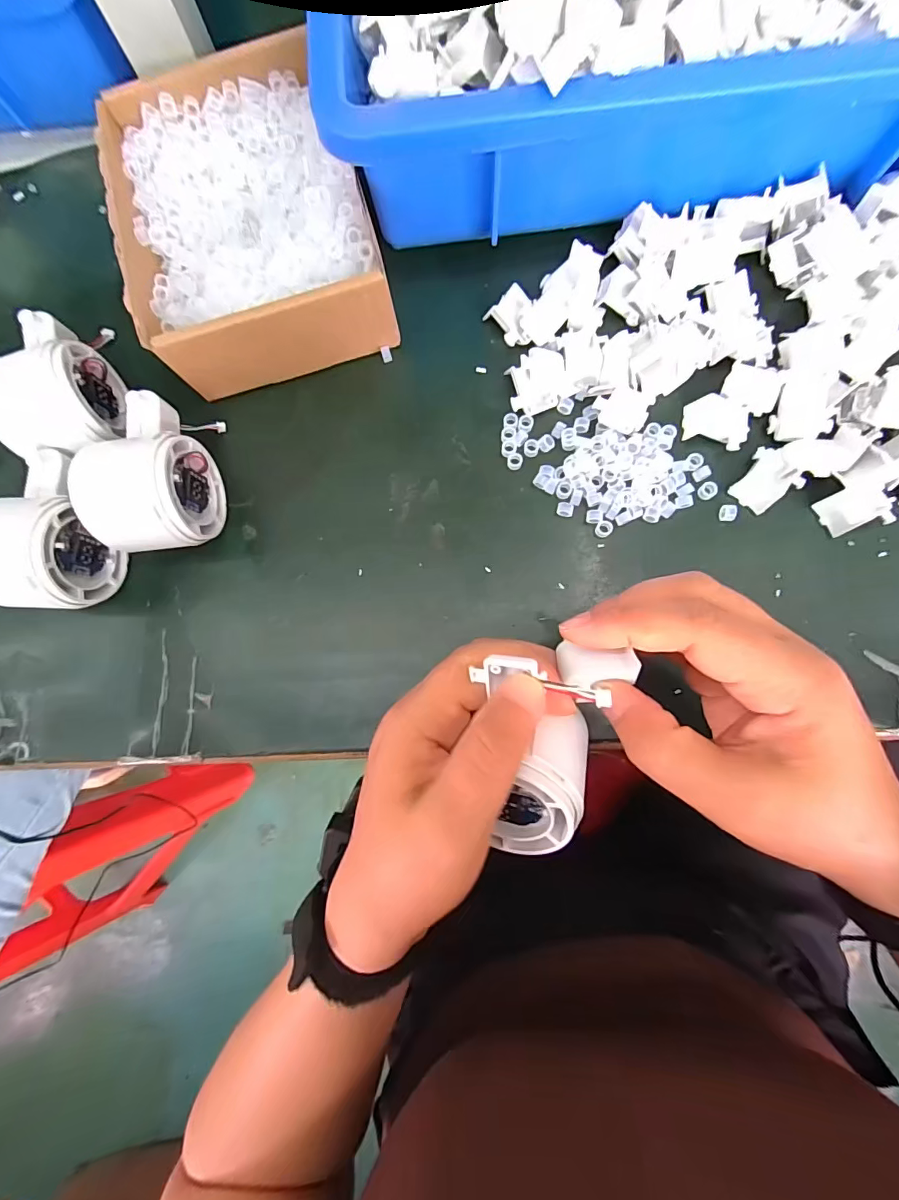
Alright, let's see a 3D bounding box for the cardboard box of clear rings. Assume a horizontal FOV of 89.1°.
[{"bbox_3d":[-0.118,-0.223,0.267,0.131,0.049,0.180,-18,85,2],"label":"cardboard box of clear rings"}]

